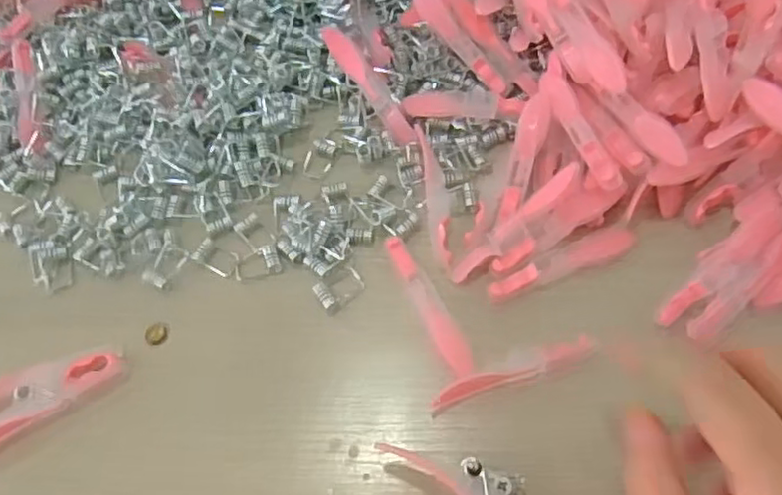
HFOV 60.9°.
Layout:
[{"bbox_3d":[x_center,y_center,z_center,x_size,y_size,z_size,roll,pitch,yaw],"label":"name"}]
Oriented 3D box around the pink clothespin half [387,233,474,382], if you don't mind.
[{"bbox_3d":[0.018,0.026,0.315,0.013,0.004,0.077,-25,62,-9],"label":"pink clothespin half"}]

